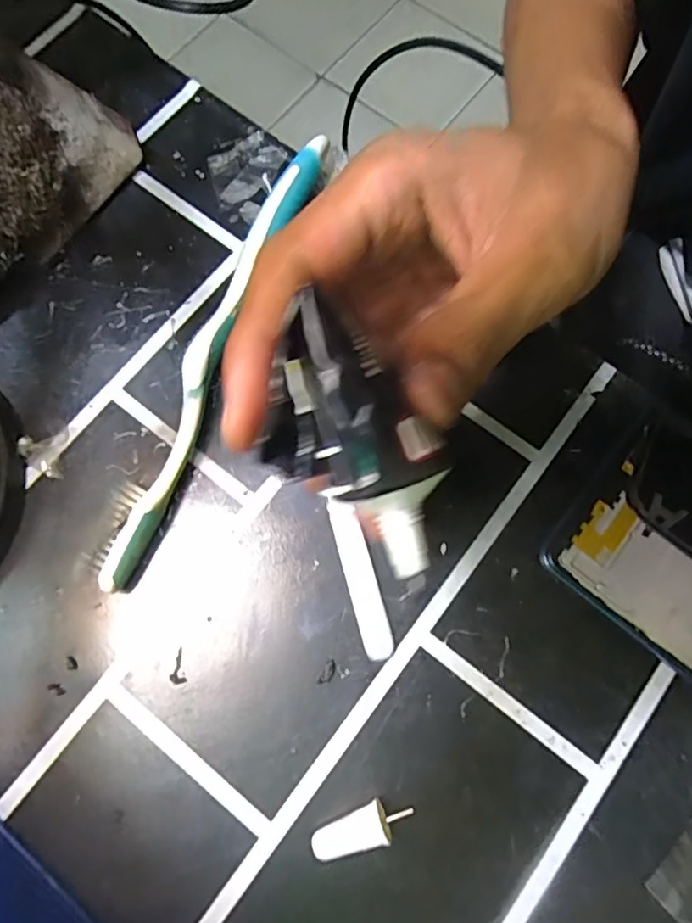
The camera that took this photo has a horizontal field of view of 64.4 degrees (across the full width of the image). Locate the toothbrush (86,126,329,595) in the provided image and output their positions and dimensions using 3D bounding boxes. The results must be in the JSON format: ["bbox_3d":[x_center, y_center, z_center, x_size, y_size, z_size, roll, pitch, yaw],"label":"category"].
[{"bbox_3d":[-0.045,-0.043,0.201,0.015,0.016,0.183,20,77,5],"label":"toothbrush"}]

